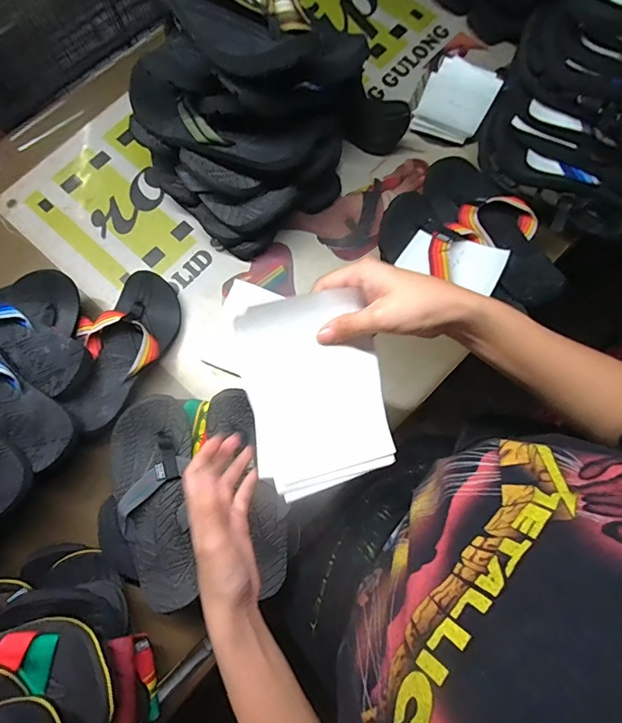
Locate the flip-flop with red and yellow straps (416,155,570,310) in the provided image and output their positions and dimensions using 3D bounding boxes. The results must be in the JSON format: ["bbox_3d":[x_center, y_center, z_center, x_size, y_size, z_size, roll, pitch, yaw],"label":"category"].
[{"bbox_3d":[0.282,-0.210,0.645,0.114,0.046,0.280,-30,78,-7],"label":"flip-flop with red and yellow straps"}]

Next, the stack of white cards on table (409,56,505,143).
[{"bbox_3d":[0.267,-0.479,0.769,0.122,0.035,0.167,24,78,5],"label":"stack of white cards on table"}]

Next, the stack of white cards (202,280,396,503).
[{"bbox_3d":[-0.004,0.020,0.349,0.121,0.015,0.179,-21,103,-1],"label":"stack of white cards"}]

